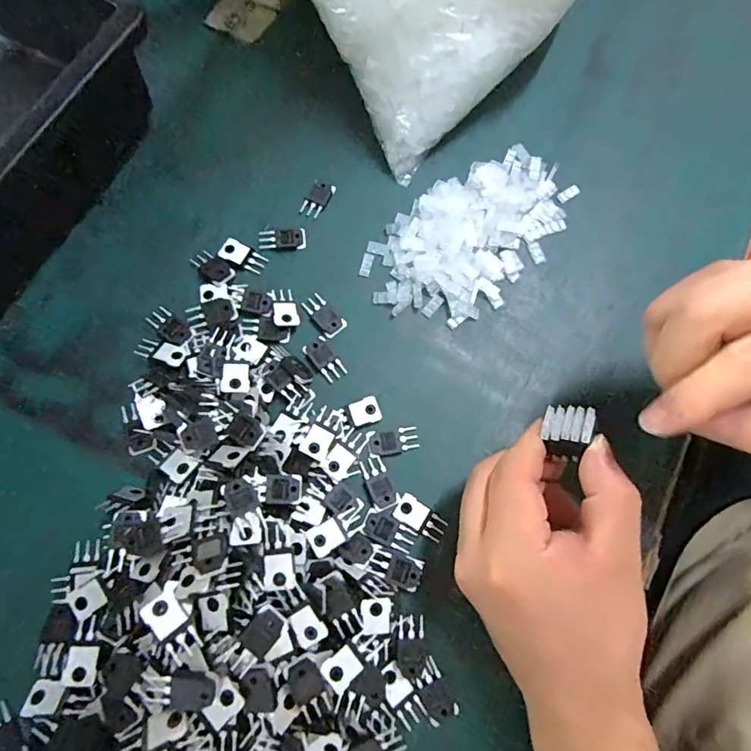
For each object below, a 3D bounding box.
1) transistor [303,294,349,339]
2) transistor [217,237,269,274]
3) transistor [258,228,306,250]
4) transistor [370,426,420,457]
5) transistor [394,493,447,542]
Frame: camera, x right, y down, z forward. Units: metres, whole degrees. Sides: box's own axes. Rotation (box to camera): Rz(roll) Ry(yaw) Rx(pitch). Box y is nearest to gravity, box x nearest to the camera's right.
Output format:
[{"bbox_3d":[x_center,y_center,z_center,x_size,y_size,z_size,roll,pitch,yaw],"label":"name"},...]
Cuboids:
[{"bbox_3d":[-0.034,-0.040,0.309,0.016,0.004,0.031,-42,78,-14],"label":"transistor"},{"bbox_3d":[-0.089,-0.081,0.319,0.031,0.004,0.016,24,72,6],"label":"transistor"},{"bbox_3d":[-0.064,-0.093,0.326,0.031,0.004,0.015,0,72,-2],"label":"transistor"},{"bbox_3d":[0.012,0.040,0.286,0.028,0.004,0.015,-12,73,-6],"label":"transistor"},{"bbox_3d":[0.026,0.081,0.273,0.030,0.004,0.015,31,73,8],"label":"transistor"}]

